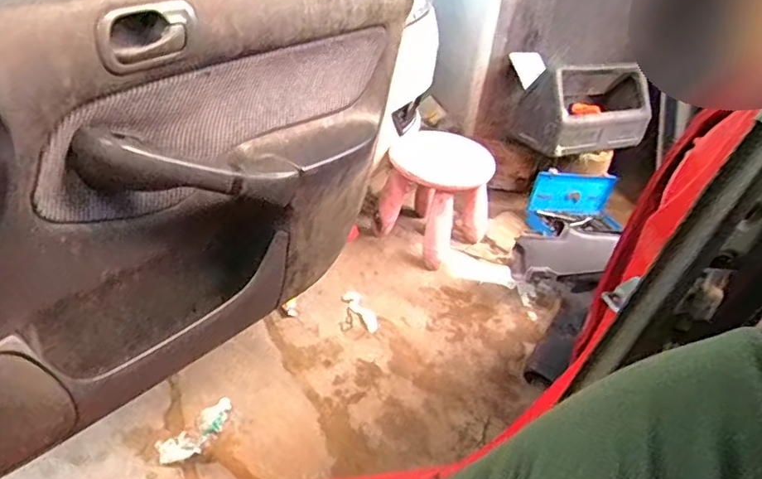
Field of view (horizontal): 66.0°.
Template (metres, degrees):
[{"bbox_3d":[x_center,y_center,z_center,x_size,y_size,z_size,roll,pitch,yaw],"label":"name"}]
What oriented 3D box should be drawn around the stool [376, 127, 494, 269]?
[{"bbox_3d":[0.158,-0.127,1.715,0.309,0.298,0.317,11,30,8],"label":"stool"}]

